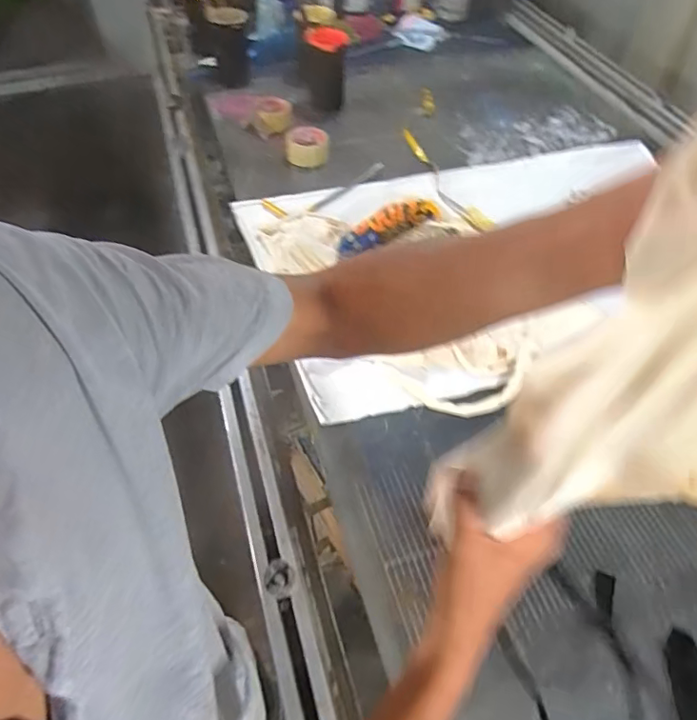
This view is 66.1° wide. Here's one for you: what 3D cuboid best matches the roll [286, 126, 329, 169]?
[{"bbox_3d":[-0.096,-0.492,1.243,0.099,0.065,0.099,0,53,0],"label":"roll"}]

